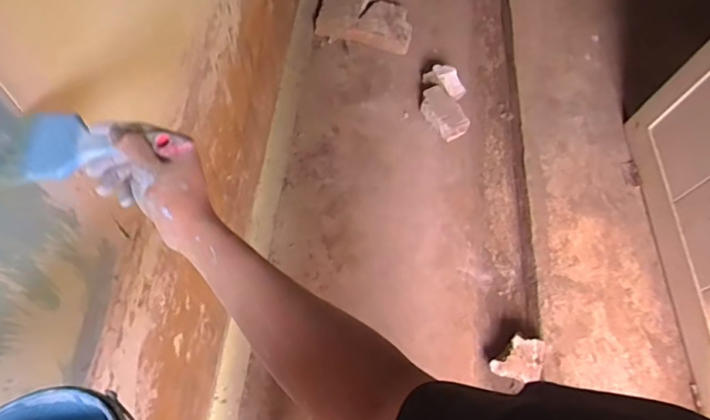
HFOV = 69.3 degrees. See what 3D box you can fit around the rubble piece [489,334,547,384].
[{"bbox_3d":[0.474,0.431,1.494,0.137,0.069,0.122,12,61,4],"label":"rubble piece"}]

